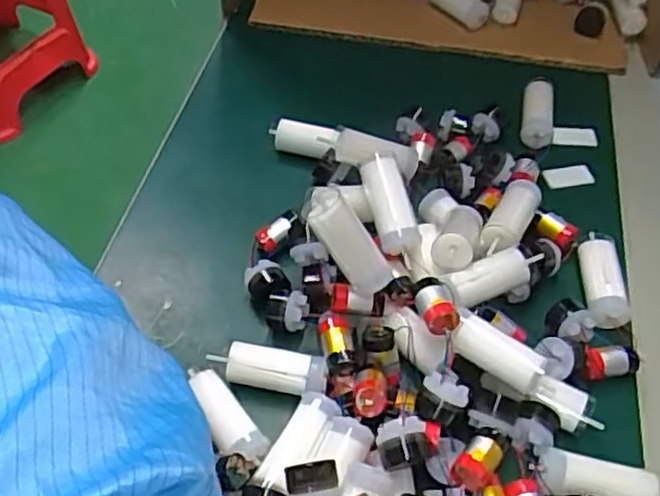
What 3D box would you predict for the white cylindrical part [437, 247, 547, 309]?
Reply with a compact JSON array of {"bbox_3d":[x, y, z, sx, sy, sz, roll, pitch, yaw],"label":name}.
[{"bbox_3d":[0.083,0.014,0.351,0.056,0.013,0.018,-21,55,-17],"label":"white cylindrical part"}]

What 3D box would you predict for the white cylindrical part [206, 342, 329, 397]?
[{"bbox_3d":[-0.030,0.060,0.341,0.057,0.023,0.017,10,51,8],"label":"white cylindrical part"}]

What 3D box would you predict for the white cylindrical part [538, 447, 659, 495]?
[{"bbox_3d":[0.120,0.107,0.314,0.052,0.018,0.019,10,51,8],"label":"white cylindrical part"}]

